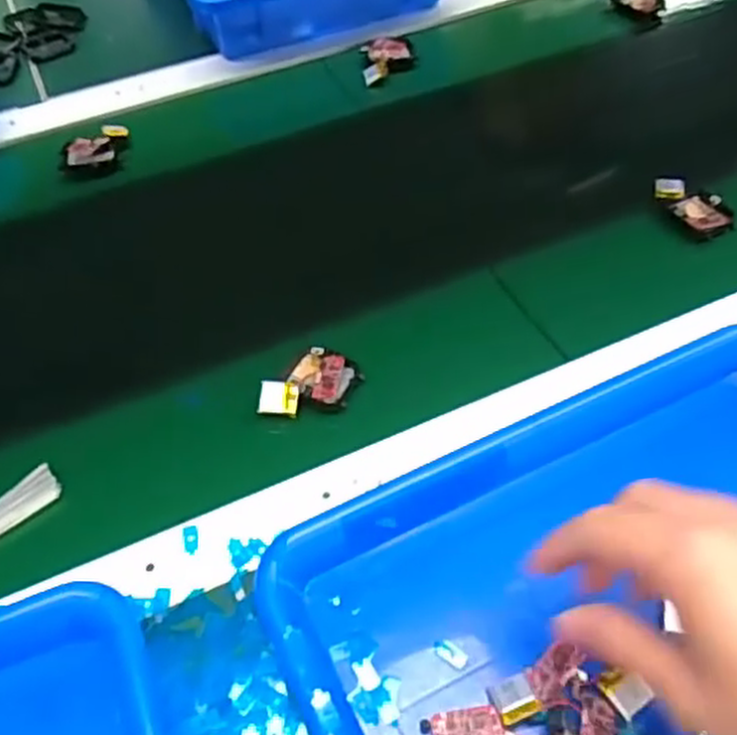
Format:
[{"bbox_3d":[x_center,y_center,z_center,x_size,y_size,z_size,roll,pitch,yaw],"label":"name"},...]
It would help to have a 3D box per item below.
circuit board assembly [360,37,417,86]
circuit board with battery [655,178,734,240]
[{"bbox_3d":[0.018,-0.271,0.680,0.047,0.018,0.047,-7,54,-2],"label":"circuit board assembly"},{"bbox_3d":[0.231,-0.117,0.554,0.034,0.009,0.062,-23,56,-14],"label":"circuit board with battery"}]

